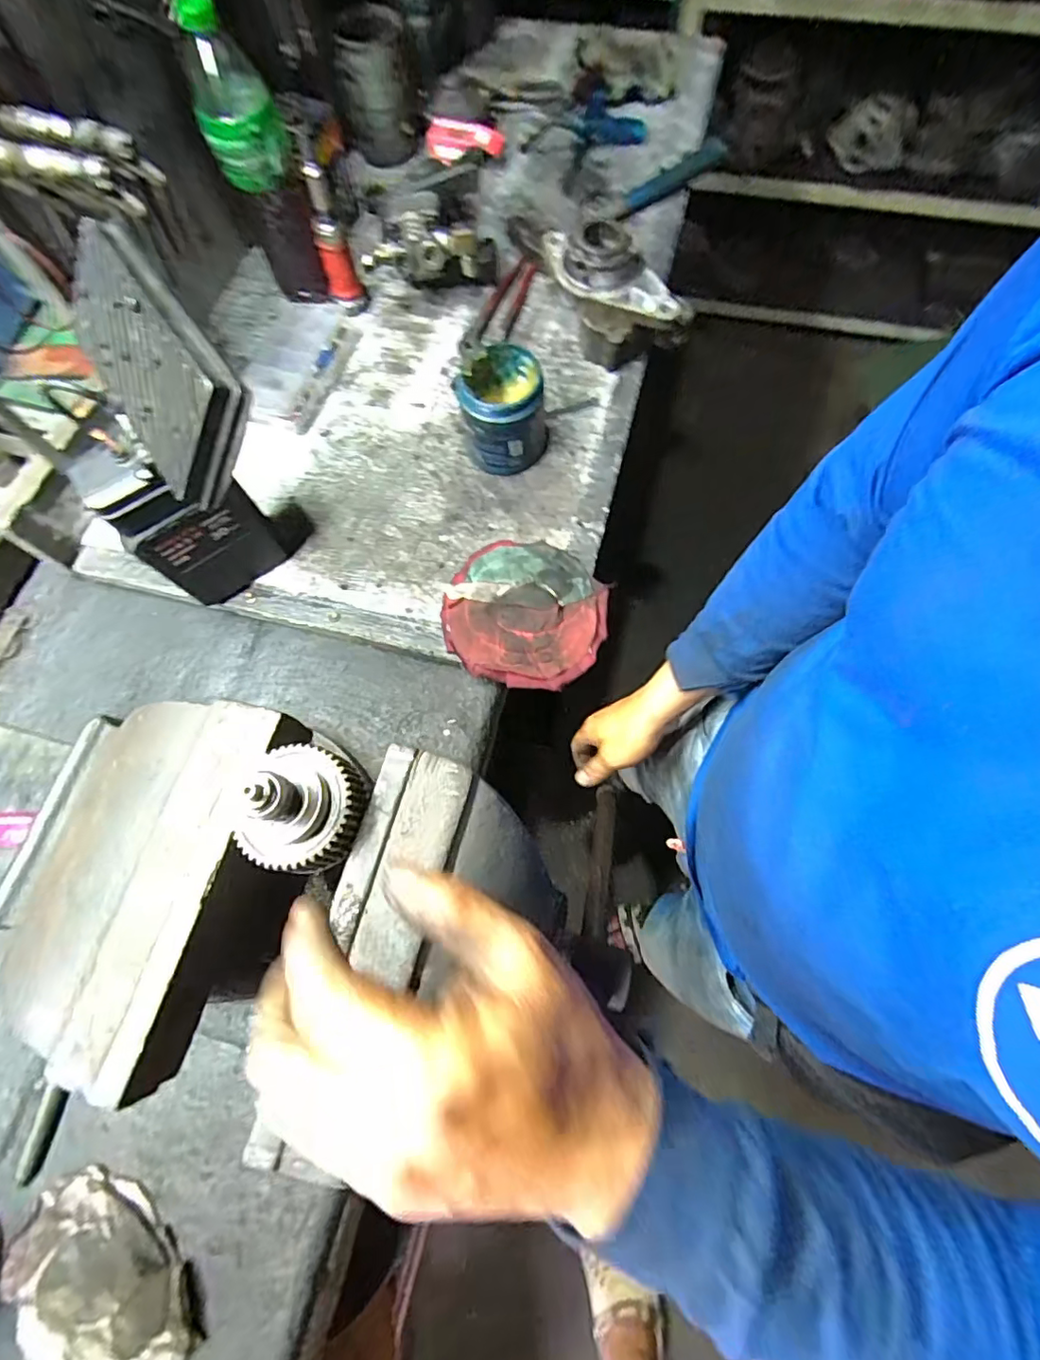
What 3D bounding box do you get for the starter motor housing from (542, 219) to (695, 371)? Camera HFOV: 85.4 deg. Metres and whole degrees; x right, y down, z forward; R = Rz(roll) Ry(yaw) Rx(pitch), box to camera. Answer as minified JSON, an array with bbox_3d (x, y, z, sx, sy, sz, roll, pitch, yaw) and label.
[{"bbox_3d":[0.109,-0.452,0.668,0.180,0.110,0.099,34,76,11],"label":"starter motor housing"}]

